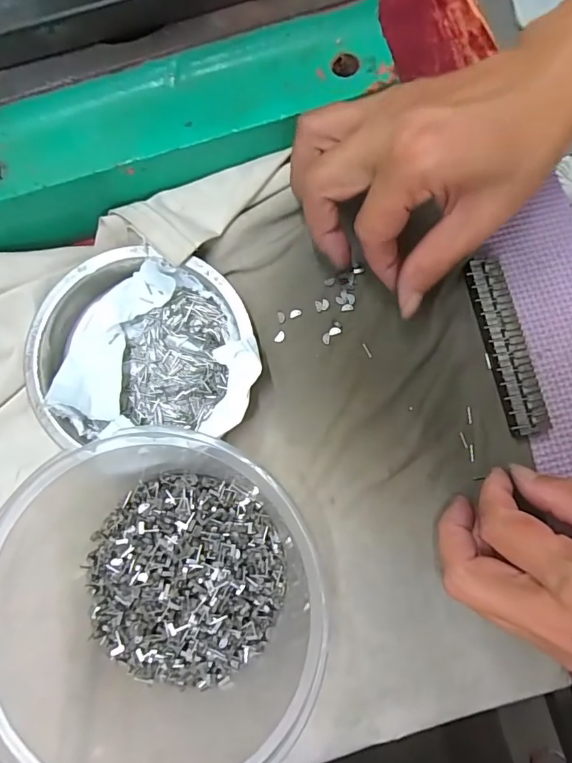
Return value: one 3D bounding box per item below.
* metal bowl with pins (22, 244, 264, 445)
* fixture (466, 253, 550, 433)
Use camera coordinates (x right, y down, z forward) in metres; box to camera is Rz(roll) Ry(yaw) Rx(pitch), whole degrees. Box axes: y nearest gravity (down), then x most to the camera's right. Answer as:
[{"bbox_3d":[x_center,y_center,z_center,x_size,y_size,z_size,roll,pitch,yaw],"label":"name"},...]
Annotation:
[{"bbox_3d":[-0.077,-0.019,0.259,0.126,0.033,0.107,-4,78,4],"label":"metal bowl with pins"},{"bbox_3d":[0.119,-0.020,0.254,0.021,0.012,0.097,-12,78,2],"label":"fixture"}]

